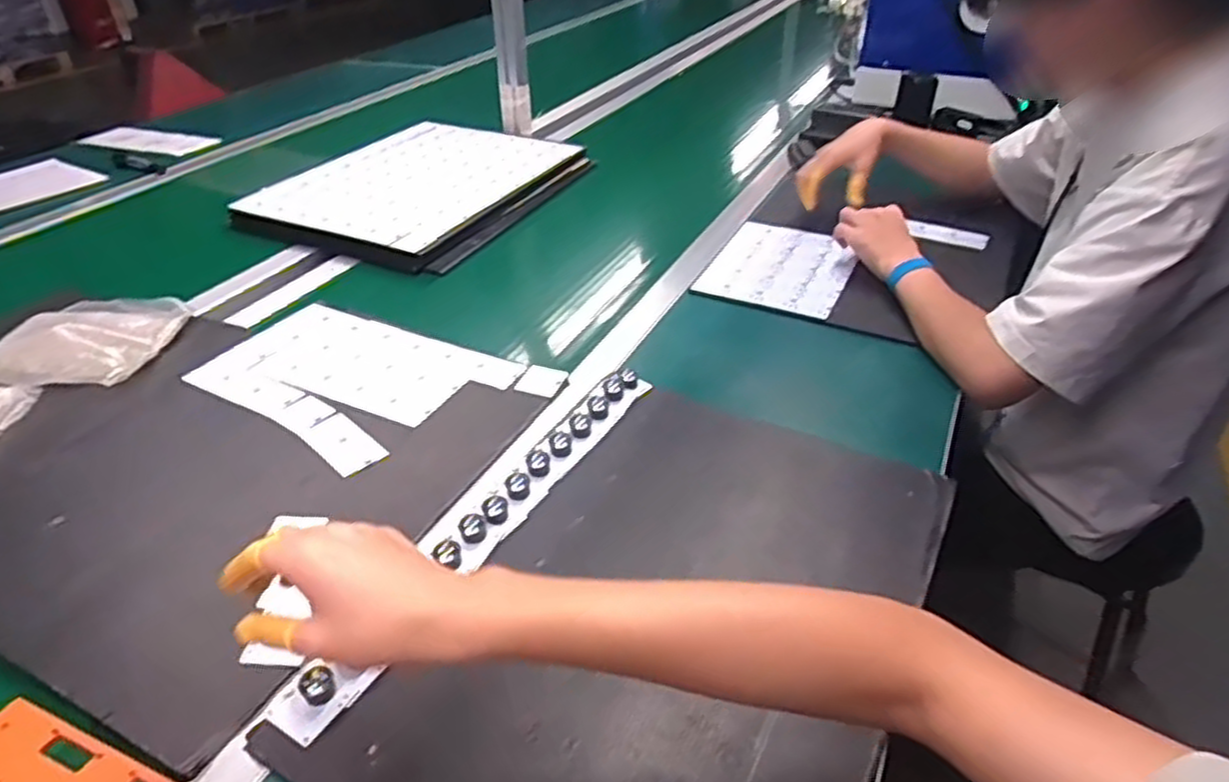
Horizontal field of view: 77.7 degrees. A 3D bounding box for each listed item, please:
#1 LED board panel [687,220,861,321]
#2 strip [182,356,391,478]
[{"bbox_3d":[0.229,-0.172,1.038,0.181,0.014,0.219,15,42,25],"label":"LED board panel"},{"bbox_3d":[-0.340,0.016,0.783,0.281,0.004,0.055,23,44,27],"label":"strip"}]

